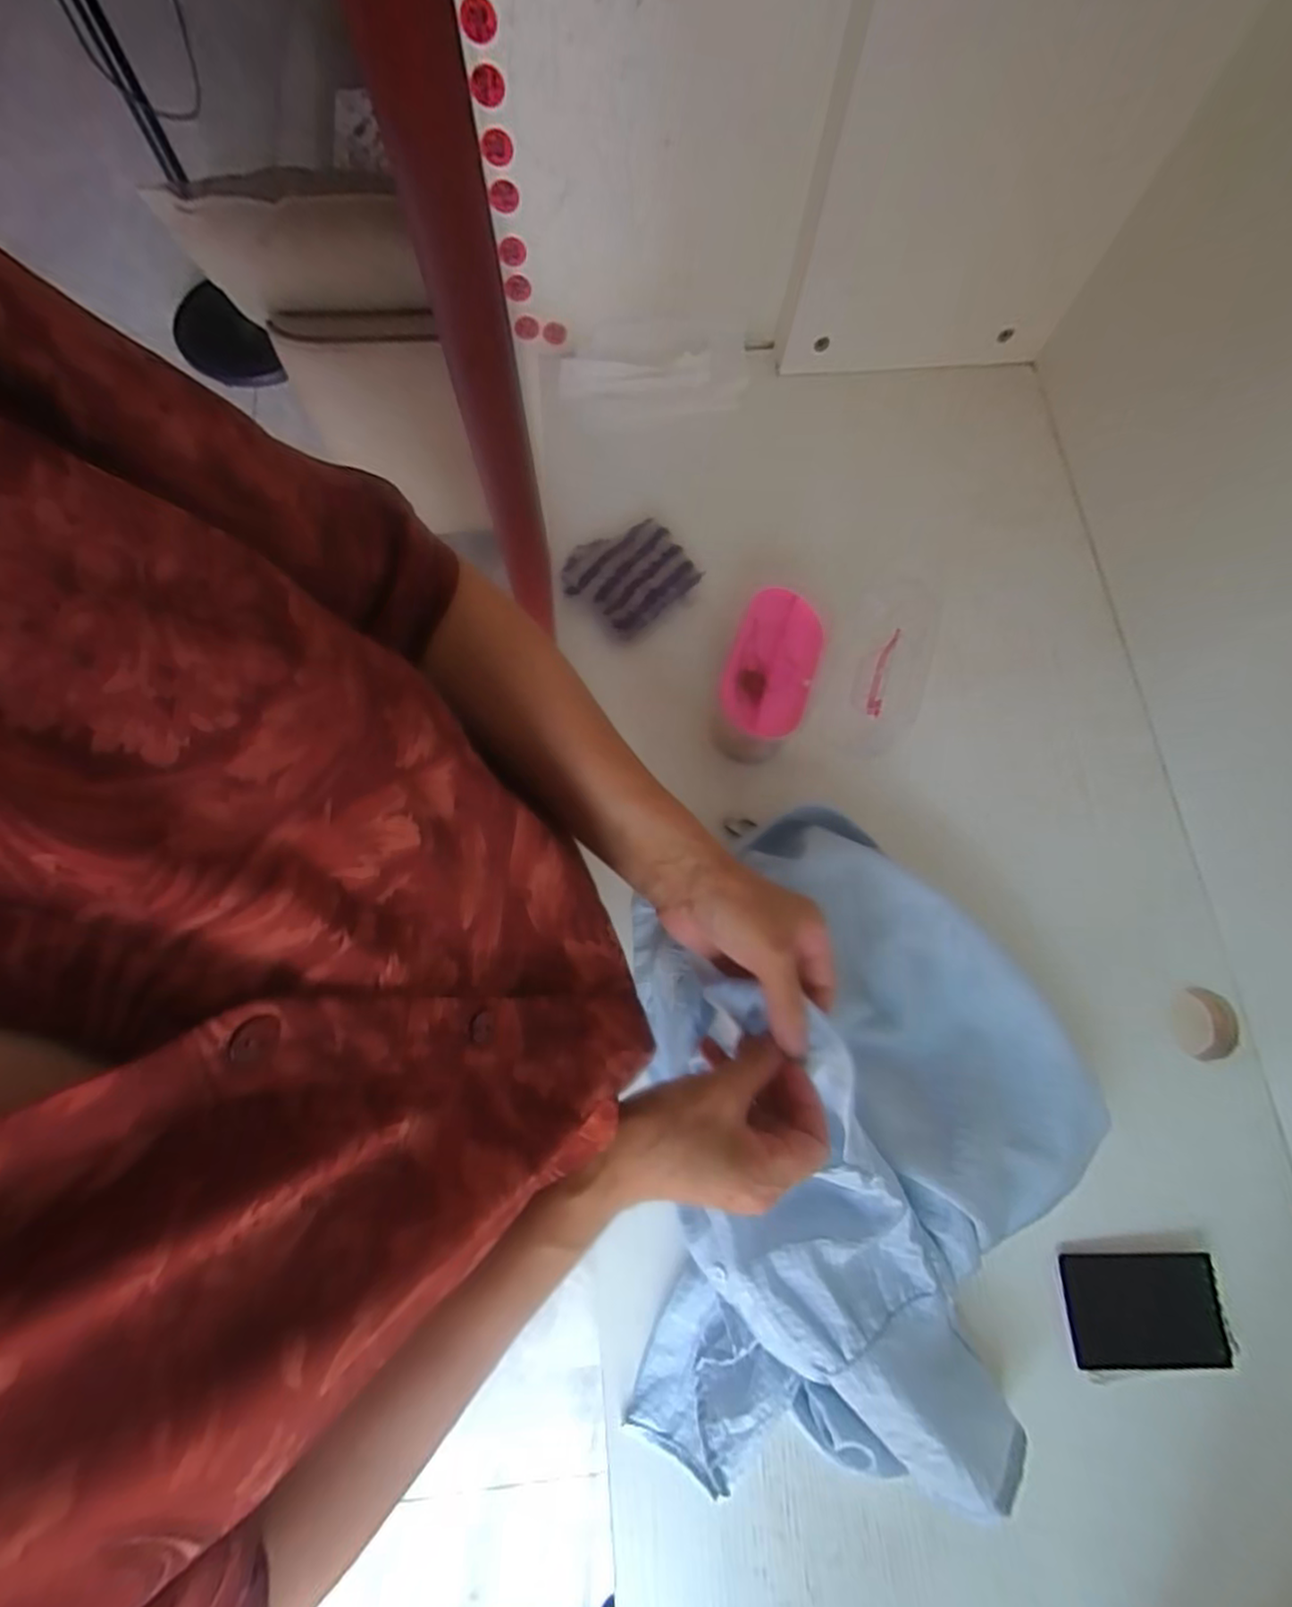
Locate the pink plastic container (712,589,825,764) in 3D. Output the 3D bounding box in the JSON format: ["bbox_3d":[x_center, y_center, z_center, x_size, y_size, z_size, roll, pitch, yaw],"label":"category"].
[{"bbox_3d":[0.101,-0.105,0.544,0.072,0.065,0.144,20,75,4],"label":"pink plastic container"}]

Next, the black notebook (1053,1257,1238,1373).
[{"bbox_3d":[0.350,0.357,0.458,0.103,0.008,0.066,-4,66,7],"label":"black notebook"}]

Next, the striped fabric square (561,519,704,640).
[{"bbox_3d":[-0.017,-0.206,0.584,0.089,0.034,0.095,-43,80,-12],"label":"striped fabric square"}]

